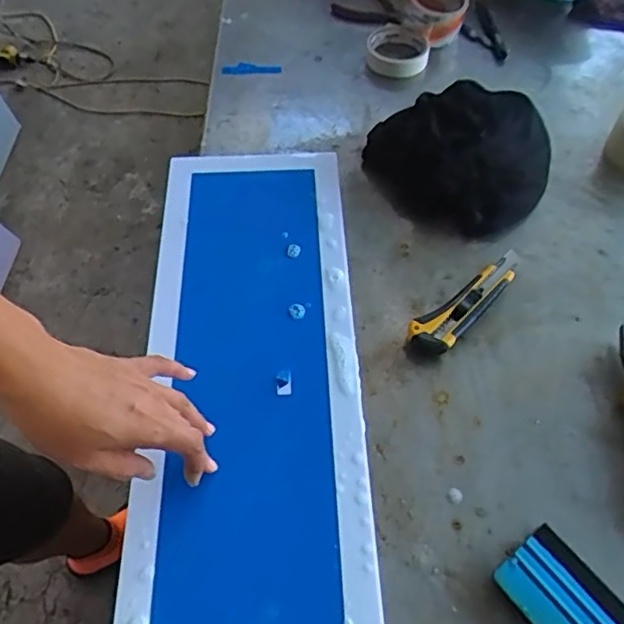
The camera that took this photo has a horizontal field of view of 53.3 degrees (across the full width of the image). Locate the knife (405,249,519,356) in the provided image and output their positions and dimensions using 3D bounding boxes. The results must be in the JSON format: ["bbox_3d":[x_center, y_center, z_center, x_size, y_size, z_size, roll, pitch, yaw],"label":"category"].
[{"bbox_3d":[0.164,-0.012,0.626,0.159,0.023,0.038,-36,62,-21],"label":"knife"}]

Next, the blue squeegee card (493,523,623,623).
[{"bbox_3d":[0.194,0.219,0.471,0.068,0.008,0.097,-29,58,-26],"label":"blue squeegee card"}]

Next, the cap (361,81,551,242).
[{"bbox_3d":[0.175,-0.205,0.735,0.207,0.075,0.224,-1,55,1],"label":"cap"}]

